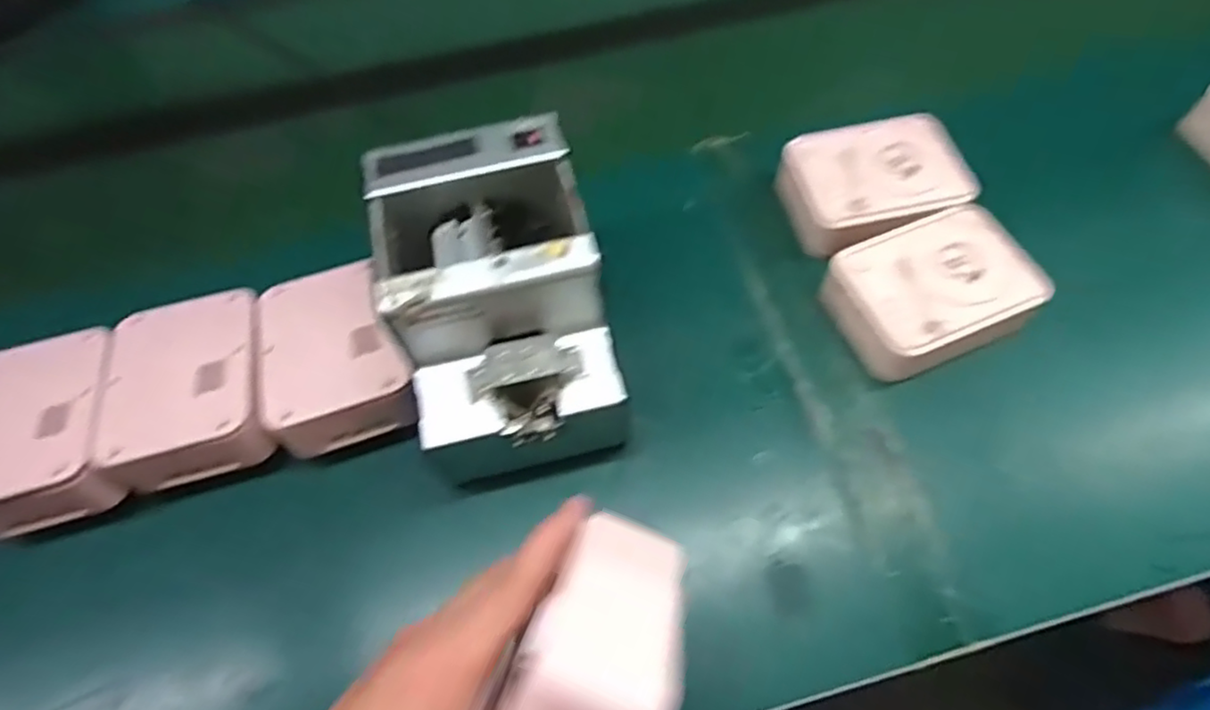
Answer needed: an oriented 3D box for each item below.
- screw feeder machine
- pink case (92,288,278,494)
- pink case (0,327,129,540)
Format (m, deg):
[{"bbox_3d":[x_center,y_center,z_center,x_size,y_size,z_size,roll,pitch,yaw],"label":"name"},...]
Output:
[{"bbox_3d":[-0.067,-0.029,0.438,0.122,0.152,0.165,-14,59,-4],"label":"screw feeder machine"},{"bbox_3d":[-0.289,0.020,0.466,0.101,0.040,0.128,-17,60,-6],"label":"pink case"},{"bbox_3d":[-0.384,0.049,0.452,0.098,0.044,0.130,-16,60,-6],"label":"pink case"}]

